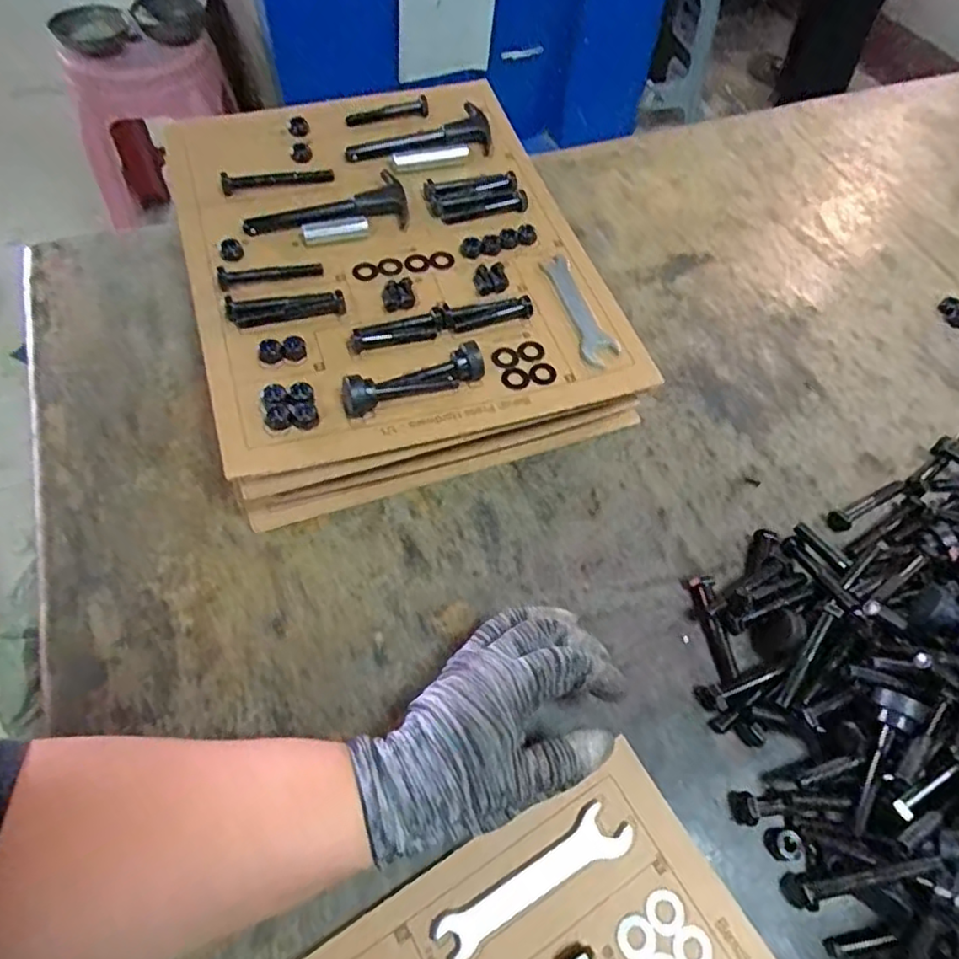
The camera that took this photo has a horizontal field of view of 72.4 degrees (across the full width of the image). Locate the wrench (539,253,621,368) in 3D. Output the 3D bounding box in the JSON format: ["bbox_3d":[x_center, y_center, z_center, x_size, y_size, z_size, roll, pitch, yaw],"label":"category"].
[{"bbox_3d":[0.074,-0.131,0.499,0.028,0.005,0.115,-15,60,-11],"label":"wrench"}]

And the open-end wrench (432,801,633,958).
[{"bbox_3d":[0.029,0.210,0.346,0.111,0.004,0.026,-25,62,-16],"label":"open-end wrench"}]

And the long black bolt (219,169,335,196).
[{"bbox_3d":[-0.167,-0.249,0.543,0.090,0.013,0.016,-11,59,-9],"label":"long black bolt"}]

